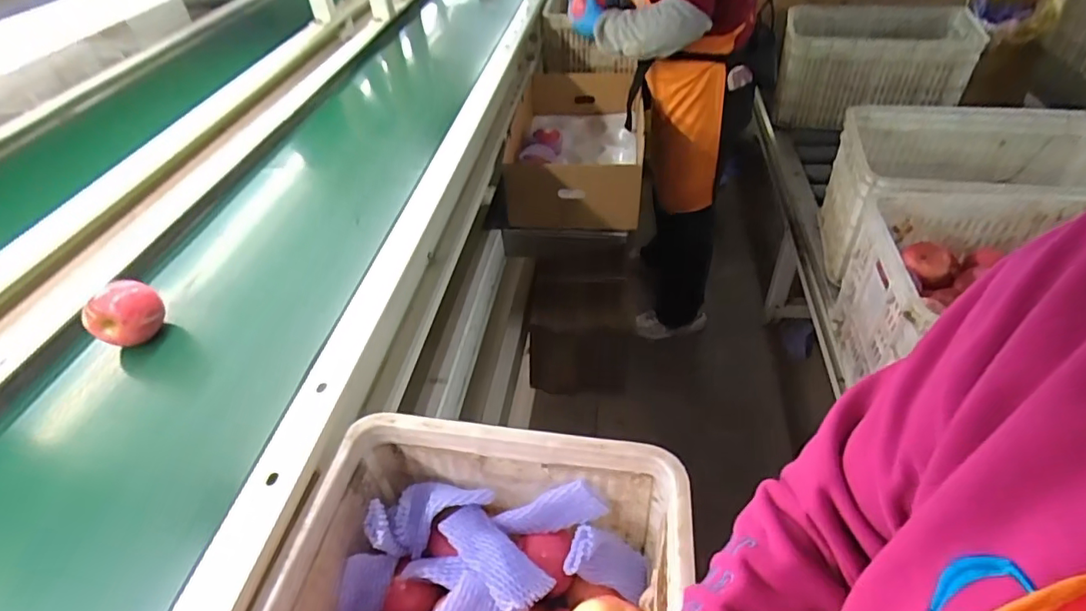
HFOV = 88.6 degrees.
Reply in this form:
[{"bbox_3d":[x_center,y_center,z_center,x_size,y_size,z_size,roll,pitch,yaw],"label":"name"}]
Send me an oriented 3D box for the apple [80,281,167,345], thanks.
[{"bbox_3d":[-0.526,0.010,0.703,0.062,0.064,0.072,14,46,20],"label":"apple"}]

